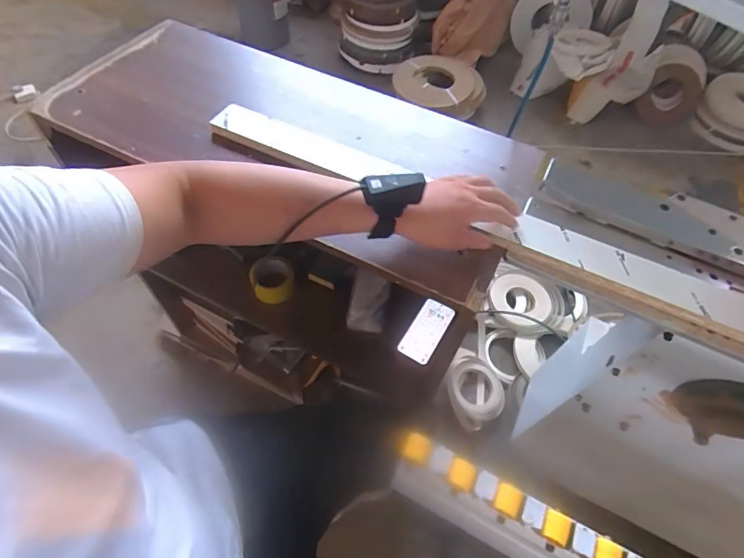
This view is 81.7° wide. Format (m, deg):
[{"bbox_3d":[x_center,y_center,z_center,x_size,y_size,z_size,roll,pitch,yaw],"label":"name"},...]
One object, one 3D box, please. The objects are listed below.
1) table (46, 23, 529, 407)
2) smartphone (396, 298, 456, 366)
[{"bbox_3d":[-0.178,-0.010,1.064,0.790,0.890,0.358,22,58,10],"label":"table"},{"bbox_3d":[0.124,0.114,0.960,0.077,0.015,0.153,33,62,9],"label":"smartphone"}]

